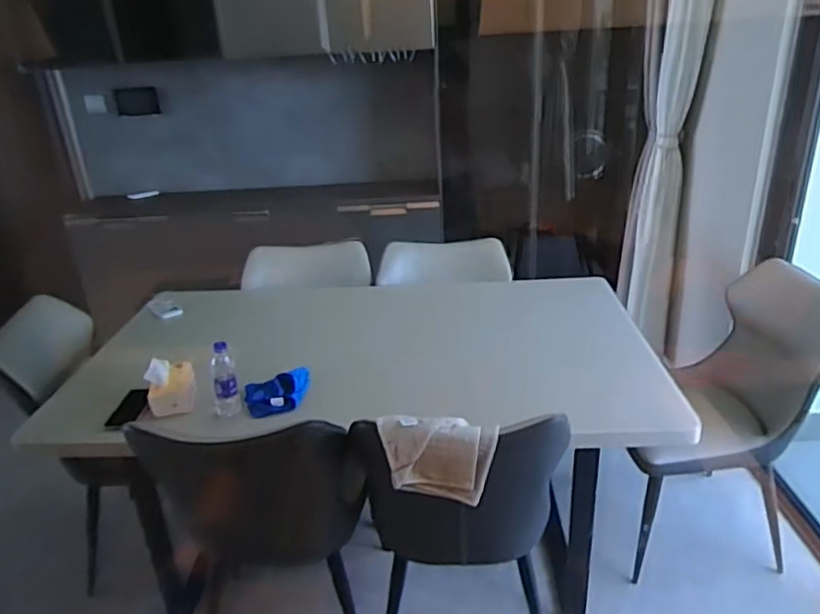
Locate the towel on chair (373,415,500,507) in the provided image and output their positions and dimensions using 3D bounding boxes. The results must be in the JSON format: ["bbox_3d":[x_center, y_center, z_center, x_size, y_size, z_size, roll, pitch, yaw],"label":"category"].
[{"bbox_3d":[0.056,0.287,1.206,0.212,0.144,0.097,-4,25,-3],"label":"towel on chair"}]

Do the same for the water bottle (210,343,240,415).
[{"bbox_3d":[-0.435,0.169,1.455,0.057,0.162,0.066,-9,26,-14],"label":"water bottle"}]

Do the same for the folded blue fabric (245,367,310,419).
[{"bbox_3d":[-0.316,0.205,1.508,0.155,0.061,0.113,-9,26,-14],"label":"folded blue fabric"}]

